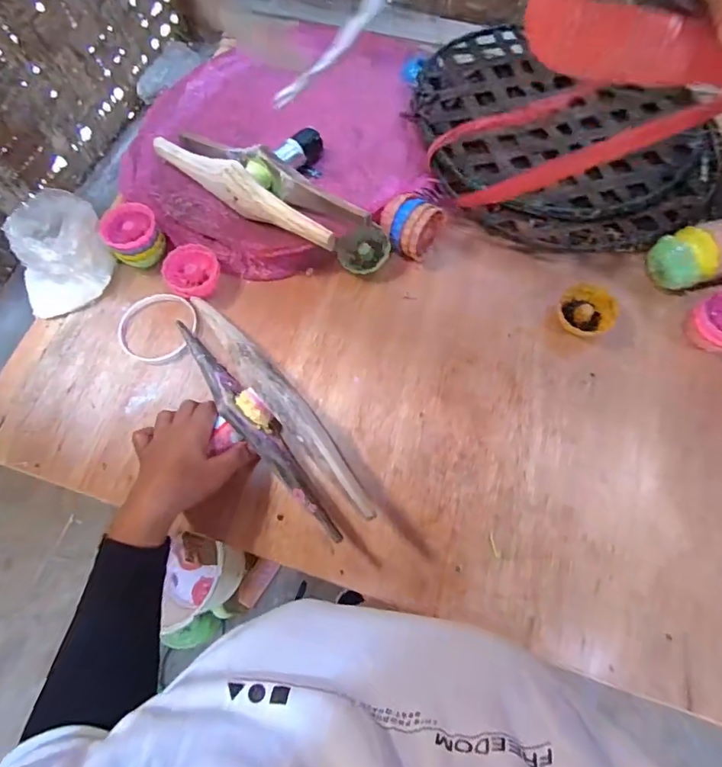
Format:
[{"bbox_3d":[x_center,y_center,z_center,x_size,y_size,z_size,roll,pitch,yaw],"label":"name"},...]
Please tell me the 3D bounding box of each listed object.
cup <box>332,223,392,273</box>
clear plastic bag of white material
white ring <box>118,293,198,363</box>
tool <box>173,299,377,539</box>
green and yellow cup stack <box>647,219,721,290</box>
[{"bbox_3d":[0.003,-0.159,0.566,0.055,0.036,0.055,0,63,1],"label":"cup"},{"bbox_3d":[-0.364,-0.160,0.566,0.119,0.082,0.119,-31,67,-14],"label":"clear plastic bag of white material"},{"bbox_3d":[-0.245,-0.069,0.562,0.100,0.015,0.090,35,75,18],"label":"white ring"},{"bbox_3d":[-0.098,0.022,0.479,0.070,0.080,0.300,-36,67,-16],"label":"tool"},{"bbox_3d":[0.368,-0.138,0.520,0.077,0.052,0.060,-17,64,-7],"label":"green and yellow cup stack"}]

